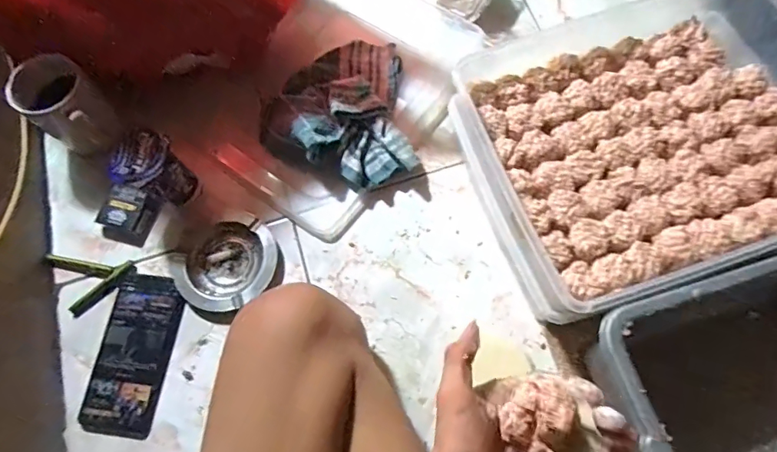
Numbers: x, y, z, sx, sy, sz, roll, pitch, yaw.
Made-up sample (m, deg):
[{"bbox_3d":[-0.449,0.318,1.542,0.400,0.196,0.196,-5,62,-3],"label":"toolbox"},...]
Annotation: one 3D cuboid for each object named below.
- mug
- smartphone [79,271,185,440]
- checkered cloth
[{"bbox_3d":[-0.390,-0.147,0.558,0.084,0.092,0.075,35,75,13],"label":"mug"},{"bbox_3d":[-0.280,0.139,0.514,0.078,0.011,0.169,8,70,5],"label":"smartphone"},{"bbox_3d":[-0.066,-0.149,0.582,0.182,0.068,0.210,-8,70,-1],"label":"checkered cloth"}]

